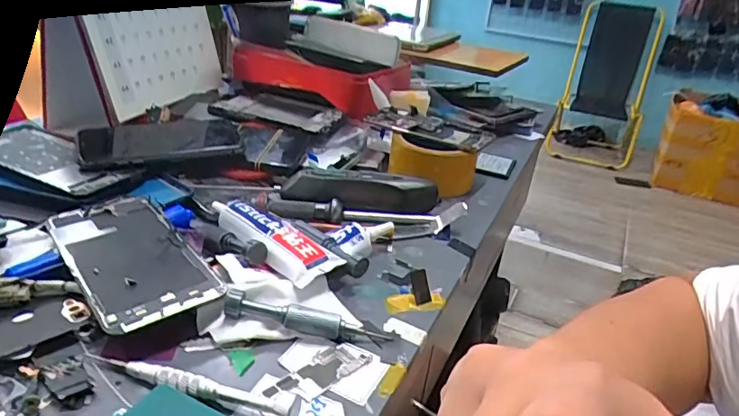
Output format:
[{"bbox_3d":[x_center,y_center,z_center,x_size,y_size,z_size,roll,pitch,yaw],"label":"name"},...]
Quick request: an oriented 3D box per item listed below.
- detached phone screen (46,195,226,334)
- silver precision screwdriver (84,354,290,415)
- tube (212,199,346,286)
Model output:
[{"bbox_3d":[-0.166,0.032,0.359,0.073,0.004,0.156,-18,36,-36],"label":"detached phone screen"},{"bbox_3d":[-0.100,0.096,0.281,0.123,0.013,0.009,13,27,14],"label":"silver precision screwdriver"},{"bbox_3d":[-0.079,0.014,0.401,0.132,0.015,0.042,27,33,36],"label":"tube"}]

